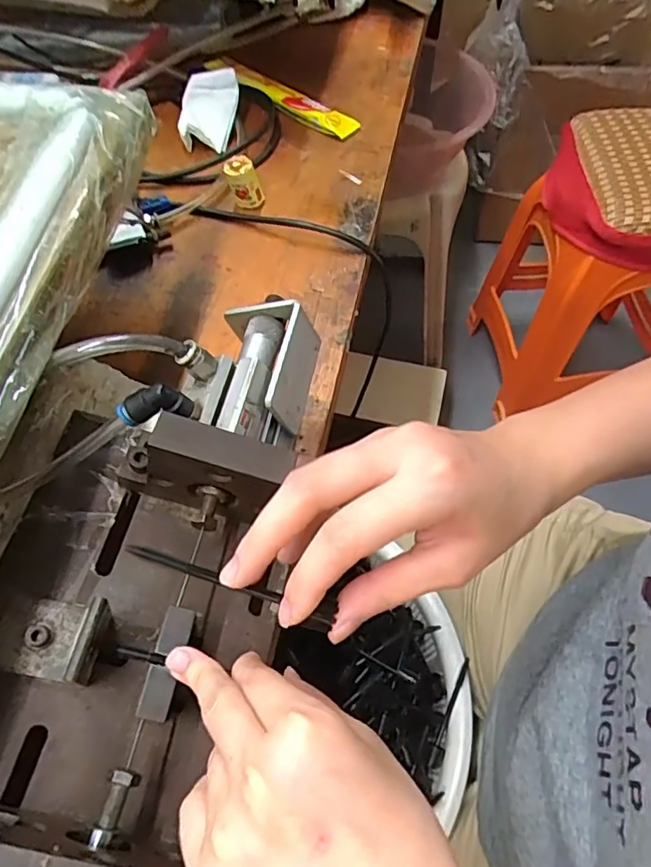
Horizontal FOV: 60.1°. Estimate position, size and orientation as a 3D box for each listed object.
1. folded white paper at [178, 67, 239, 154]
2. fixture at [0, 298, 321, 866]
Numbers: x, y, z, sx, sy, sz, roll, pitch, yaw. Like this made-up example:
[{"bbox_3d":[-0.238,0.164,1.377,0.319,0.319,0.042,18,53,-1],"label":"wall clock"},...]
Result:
[{"bbox_3d":[-0.120,-0.326,0.563,0.052,0.033,0.074,7,60,7],"label":"folded white paper"},{"bbox_3d":[-0.095,0.094,0.266,0.122,0.091,0.413,9,61,8],"label":"fixture"}]

